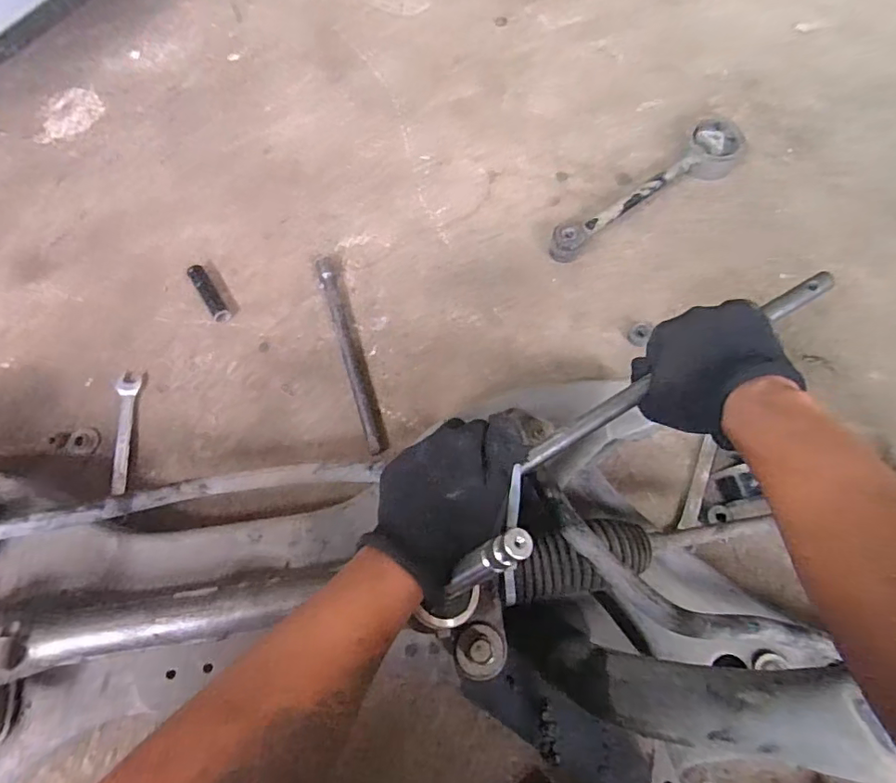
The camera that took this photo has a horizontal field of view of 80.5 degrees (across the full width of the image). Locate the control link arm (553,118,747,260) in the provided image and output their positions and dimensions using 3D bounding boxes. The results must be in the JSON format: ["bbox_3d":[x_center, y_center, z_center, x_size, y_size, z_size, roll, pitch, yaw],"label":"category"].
[{"bbox_3d":[0.261,-0.262,0.689,0.316,0.037,0.069,-34,74,-11],"label":"control link arm"}]

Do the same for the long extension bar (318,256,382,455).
[{"bbox_3d":[-0.113,-0.049,0.608,0.021,0.018,0.249,-16,70,-8],"label":"long extension bar"}]

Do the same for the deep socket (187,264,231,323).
[{"bbox_3d":[-0.287,-0.117,0.634,0.019,0.015,0.084,-34,74,-13],"label":"deep socket"}]

